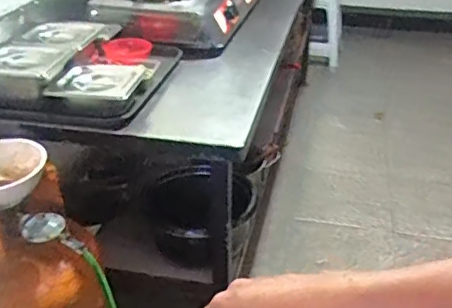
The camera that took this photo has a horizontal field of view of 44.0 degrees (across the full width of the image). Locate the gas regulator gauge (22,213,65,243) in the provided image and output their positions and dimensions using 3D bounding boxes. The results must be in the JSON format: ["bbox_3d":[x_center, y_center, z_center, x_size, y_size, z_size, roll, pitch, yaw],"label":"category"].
[{"bbox_3d":[-0.342,0.136,1.051,0.077,0.029,0.055,-12,31,-20],"label":"gas regulator gauge"}]

